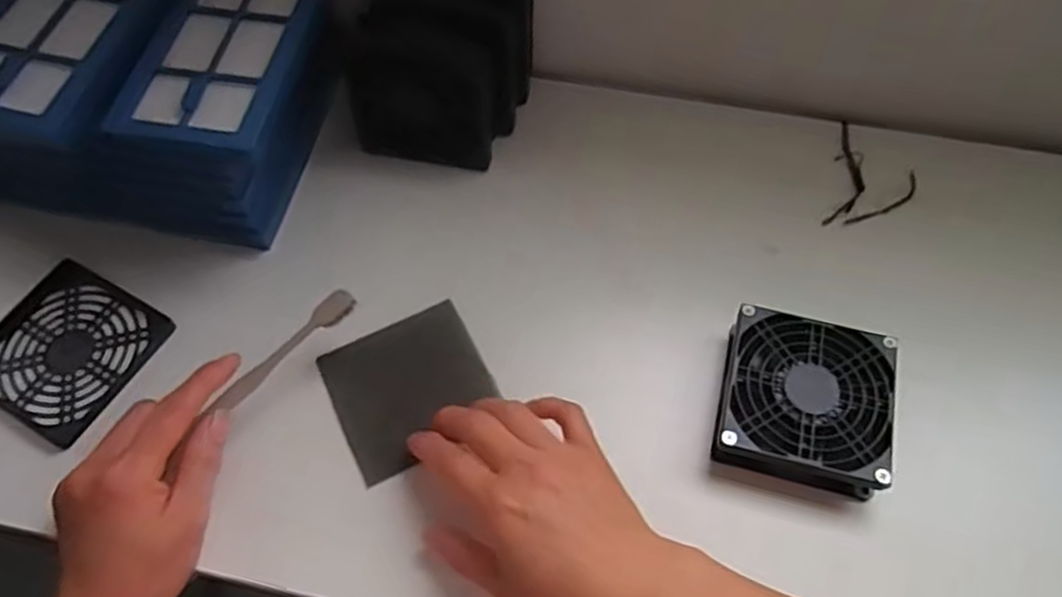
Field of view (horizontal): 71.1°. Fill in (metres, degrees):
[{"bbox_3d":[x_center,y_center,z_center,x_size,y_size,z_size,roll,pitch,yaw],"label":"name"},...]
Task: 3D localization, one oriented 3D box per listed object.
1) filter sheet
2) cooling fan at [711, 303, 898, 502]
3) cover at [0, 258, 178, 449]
[{"bbox_3d":[-0.074,0.053,0.457,0.093,0.010,0.088,-24,63,-13],"label":"filter sheet"},{"bbox_3d":[0.158,0.062,0.436,0.094,0.035,0.097,13,61,8],"label":"cooling fan"},{"bbox_3d":[-0.294,0.032,0.472,0.098,0.011,0.097,27,64,15],"label":"cover"}]

